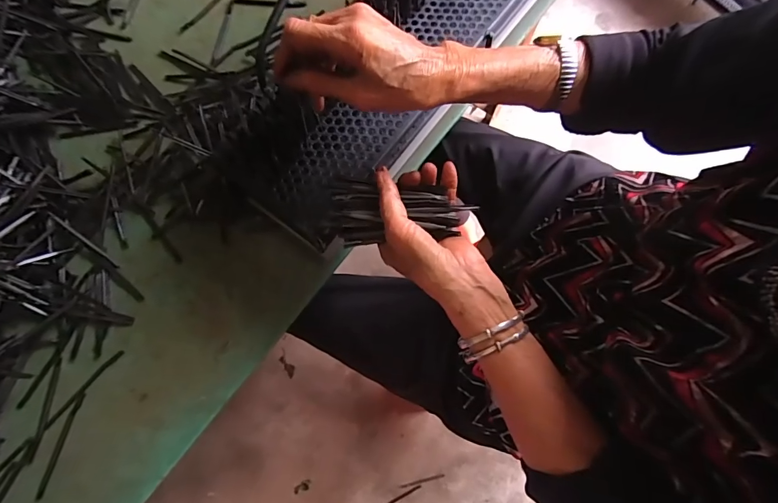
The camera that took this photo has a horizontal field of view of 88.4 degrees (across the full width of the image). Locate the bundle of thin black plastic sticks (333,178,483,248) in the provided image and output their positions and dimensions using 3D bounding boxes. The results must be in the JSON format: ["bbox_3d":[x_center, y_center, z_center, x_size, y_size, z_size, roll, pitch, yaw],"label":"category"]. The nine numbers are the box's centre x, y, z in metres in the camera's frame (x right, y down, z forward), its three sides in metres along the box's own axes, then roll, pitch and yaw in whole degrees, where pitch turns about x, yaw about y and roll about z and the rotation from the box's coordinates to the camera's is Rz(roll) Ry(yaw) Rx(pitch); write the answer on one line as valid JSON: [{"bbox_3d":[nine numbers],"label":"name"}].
[{"bbox_3d":[0.009,-0.035,0.364,0.125,0.024,0.057,3,78,2],"label":"bundle of thin black plastic sticks"}]

